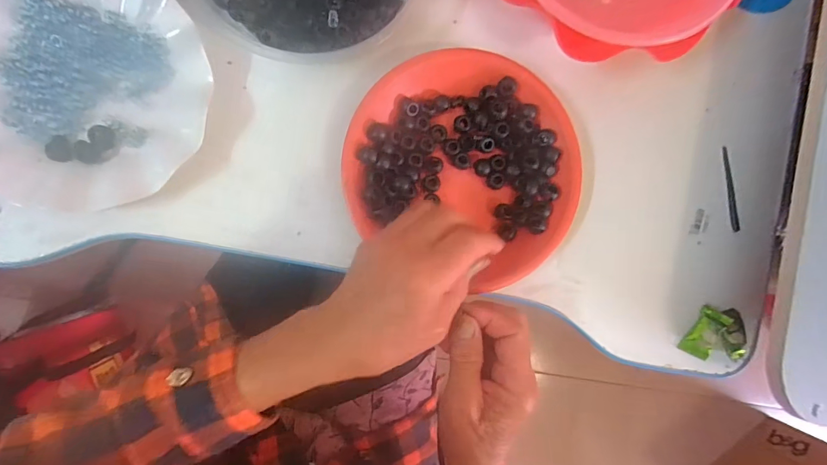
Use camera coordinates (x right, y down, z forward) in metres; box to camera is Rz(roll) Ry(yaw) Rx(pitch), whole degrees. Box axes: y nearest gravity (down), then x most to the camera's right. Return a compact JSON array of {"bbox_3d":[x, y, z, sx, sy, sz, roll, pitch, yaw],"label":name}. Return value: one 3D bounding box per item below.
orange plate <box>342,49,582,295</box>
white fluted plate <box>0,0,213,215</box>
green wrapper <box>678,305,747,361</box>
[{"bbox_3d":[0.043,-0.056,0.342,0.189,0.029,0.176,0,91,-8],"label":"orange plate"},{"bbox_3d":[-0.250,-0.109,0.306,0.176,0.017,0.179,0,91,-8],"label":"white fluted plate"},{"bbox_3d":[0.283,0.095,0.379,0.061,0.012,0.048,9,90,-8],"label":"green wrapper"}]

